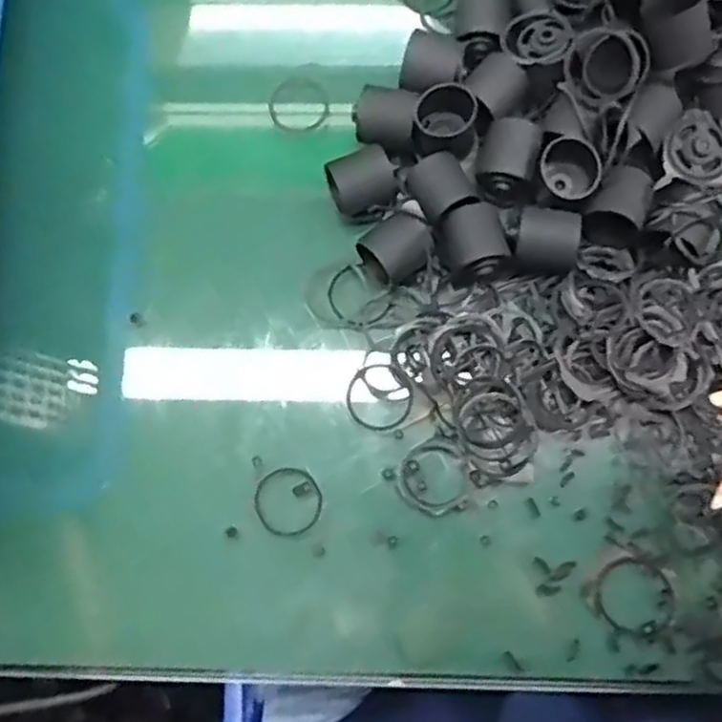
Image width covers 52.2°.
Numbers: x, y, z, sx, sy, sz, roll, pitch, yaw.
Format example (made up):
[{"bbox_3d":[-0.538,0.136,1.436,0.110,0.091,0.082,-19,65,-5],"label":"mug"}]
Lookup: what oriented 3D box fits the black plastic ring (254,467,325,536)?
[{"bbox_3d":[-0.037,0.071,0.371,0.033,0.004,0.034,0,79,1],"label":"black plastic ring"}]

